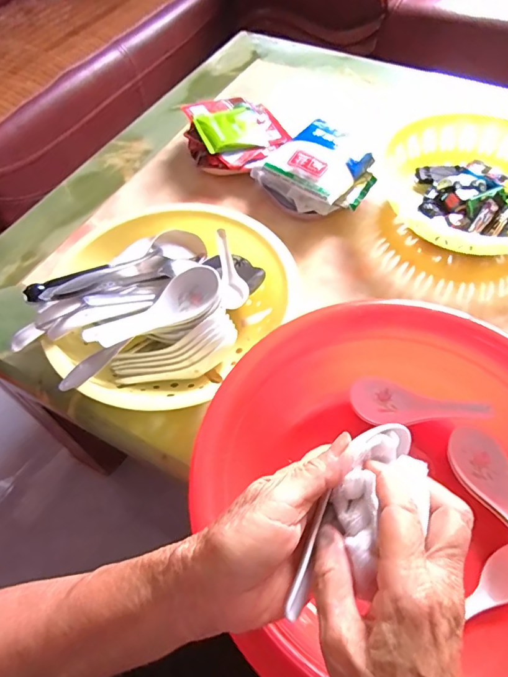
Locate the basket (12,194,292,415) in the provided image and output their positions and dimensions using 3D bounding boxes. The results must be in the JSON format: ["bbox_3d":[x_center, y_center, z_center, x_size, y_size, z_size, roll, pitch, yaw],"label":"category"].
[{"bbox_3d":[-0.096,-0.043,0.480,0.222,0.076,0.264,32,63,21],"label":"basket"}]

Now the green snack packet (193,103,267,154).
[{"bbox_3d":[-0.032,-0.294,0.635,0.093,0.021,0.083,-21,58,-12],"label":"green snack packet"}]

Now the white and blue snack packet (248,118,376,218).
[{"bbox_3d":[0.083,-0.218,0.595,0.119,0.061,0.129,38,65,23],"label":"white and blue snack packet"}]

